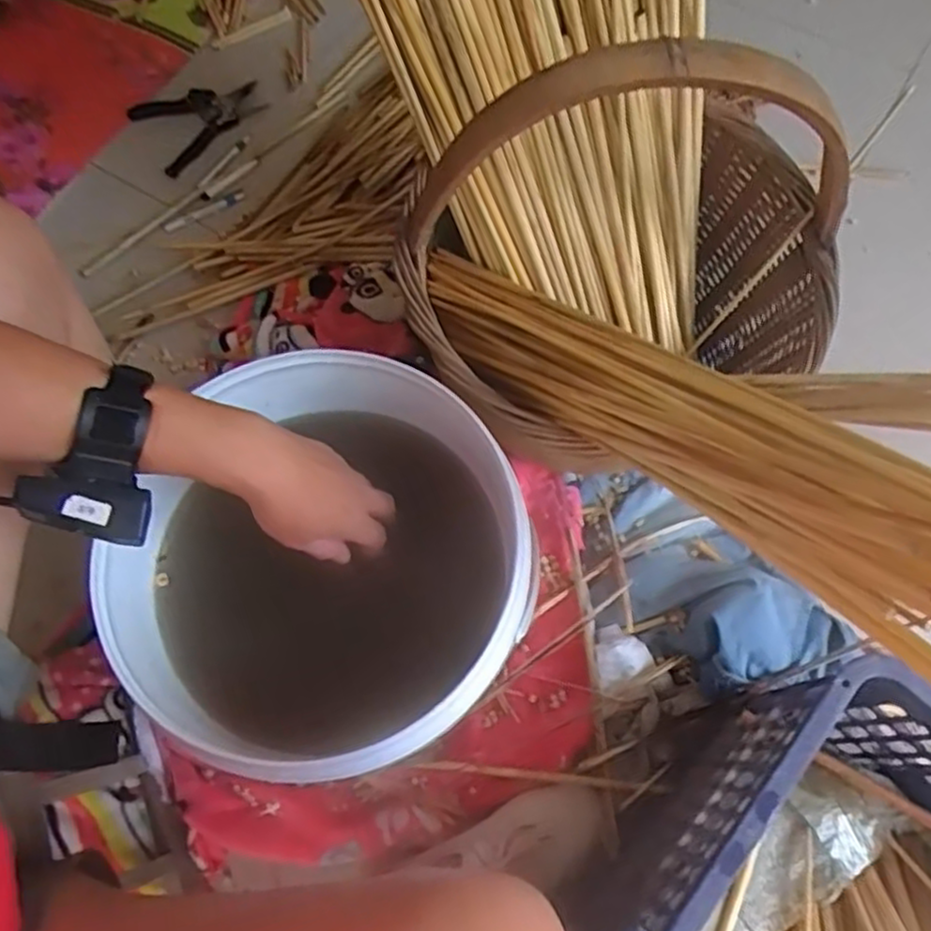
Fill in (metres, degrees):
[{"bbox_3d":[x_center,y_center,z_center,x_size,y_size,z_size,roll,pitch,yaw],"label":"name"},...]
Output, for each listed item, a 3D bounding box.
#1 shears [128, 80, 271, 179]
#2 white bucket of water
[{"bbox_3d":[-0.400,-0.532,1.091,0.182,0.035,0.156,-35,72,2],"label":"shears"},{"bbox_3d":[-0.092,0.115,0.633,0.264,0.334,0.286,-1,68,1],"label":"white bucket of water"}]

